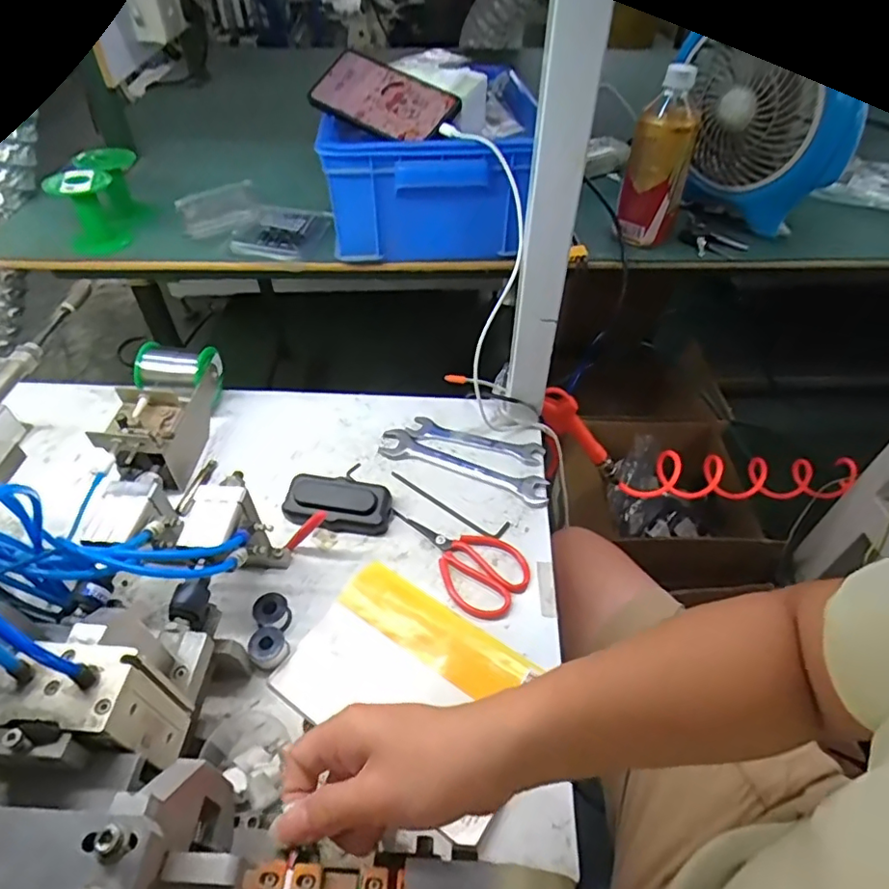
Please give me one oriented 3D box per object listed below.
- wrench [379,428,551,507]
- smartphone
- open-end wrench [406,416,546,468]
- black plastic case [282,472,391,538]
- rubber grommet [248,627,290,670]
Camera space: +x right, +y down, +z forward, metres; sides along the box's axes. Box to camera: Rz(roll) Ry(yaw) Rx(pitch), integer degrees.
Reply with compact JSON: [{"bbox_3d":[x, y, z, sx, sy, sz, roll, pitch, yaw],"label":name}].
[{"bbox_3d":[0.019,0.024,0.629,0.198,0.005,0.041,20,49,17],"label":"wrench"},{"bbox_3d":[-0.070,-0.373,0.604,0.169,0.013,0.083,30,83,16],"label":"smartphone"},{"bbox_3d":[0.035,-0.005,0.651,0.157,0.008,0.029,15,48,12],"label":"open-end wrench"},{"bbox_3d":[-0.108,0.061,0.575,0.104,0.032,0.046,6,47,4],"label":"black plastic case"},{"bbox_3d":[-0.151,0.173,0.480,0.030,0.017,0.029,25,51,20],"label":"rubber grommet"}]

